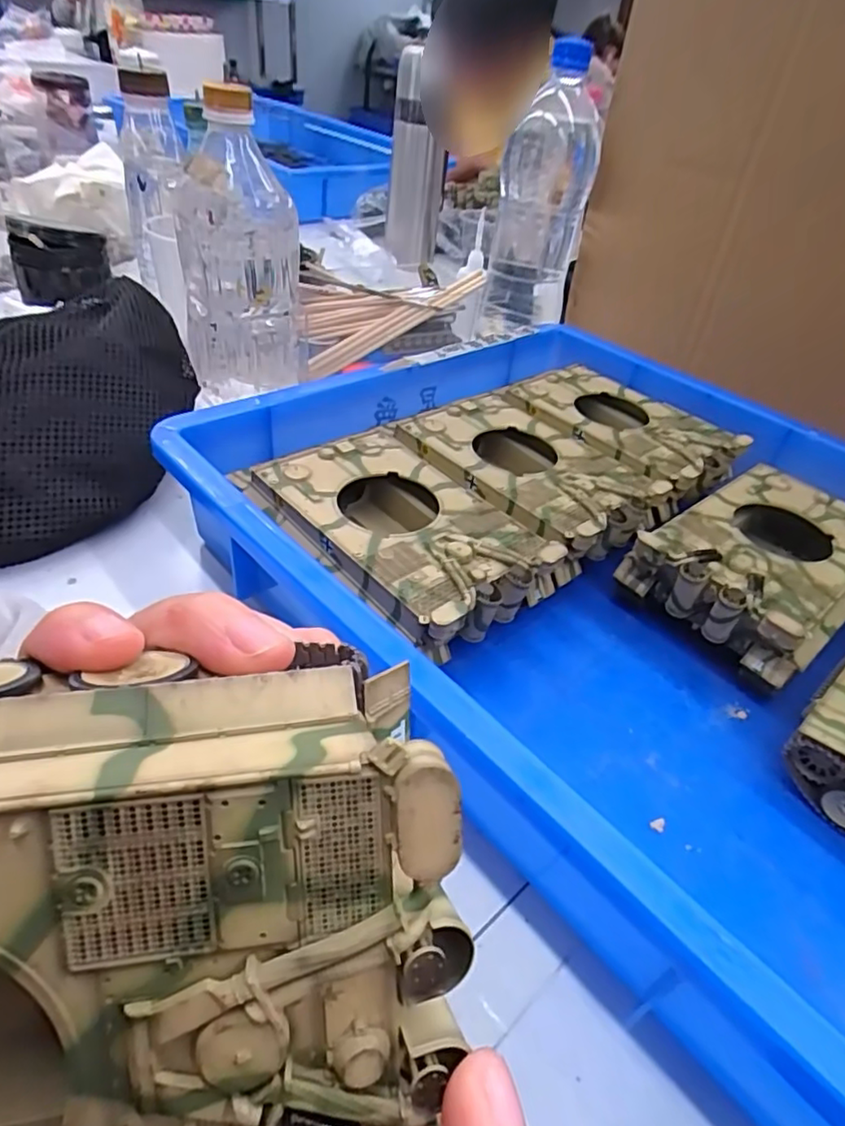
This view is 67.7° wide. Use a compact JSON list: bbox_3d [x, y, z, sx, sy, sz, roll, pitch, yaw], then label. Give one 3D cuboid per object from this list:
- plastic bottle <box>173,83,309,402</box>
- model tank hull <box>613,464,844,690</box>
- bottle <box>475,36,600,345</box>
[{"bbox_3d":[-0.134,-0.216,0.459,0.086,0.204,0.084,-3,42,-14],"label":"plastic bottle"},{"bbox_3d":[0.197,0.001,0.365,0.151,0.047,0.101,-25,51,-33],"label":"model tank hull"},{"bbox_3d":[0.102,-0.307,0.548,0.074,0.214,0.077,13,41,5],"label":"bottle"}]

